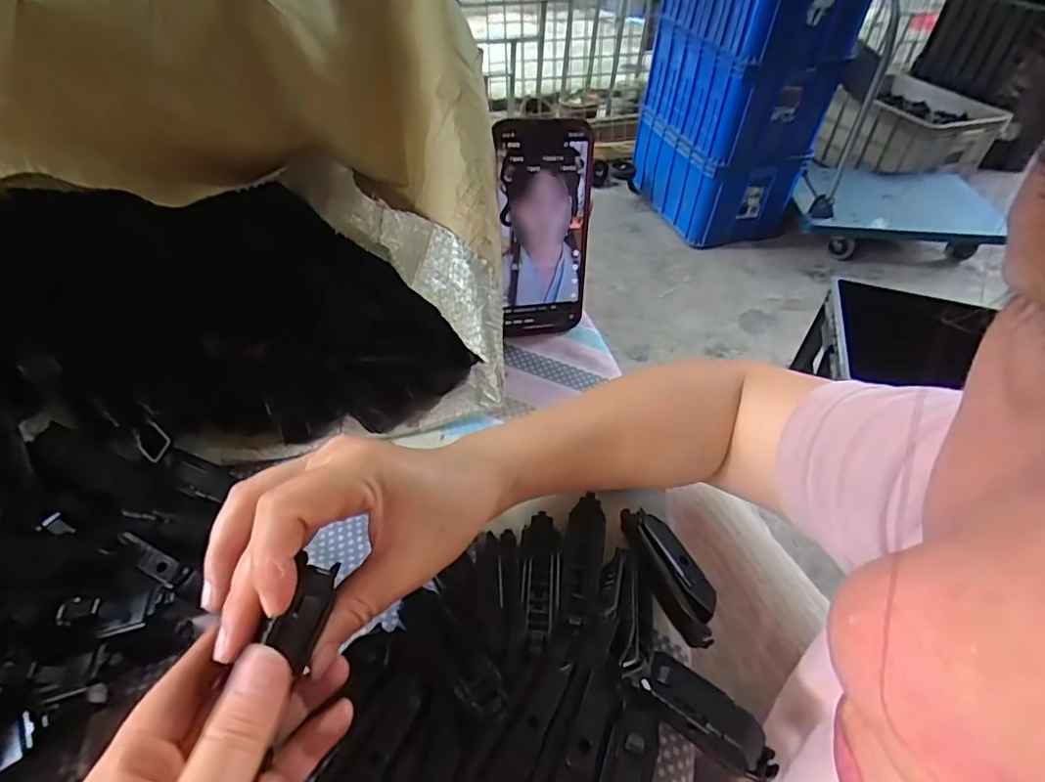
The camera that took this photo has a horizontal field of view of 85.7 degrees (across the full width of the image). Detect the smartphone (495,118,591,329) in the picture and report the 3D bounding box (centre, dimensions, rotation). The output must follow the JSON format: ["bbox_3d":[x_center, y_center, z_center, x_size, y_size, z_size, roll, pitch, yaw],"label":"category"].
[{"bbox_3d":[0.018,-0.119,0.426,0.072,0.156,0.009,-10,32,-13],"label":"smartphone"}]

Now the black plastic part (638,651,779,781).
[{"bbox_3d":[0.086,0.153,0.261,0.066,0.022,0.025,28,52,21],"label":"black plastic part"}]

